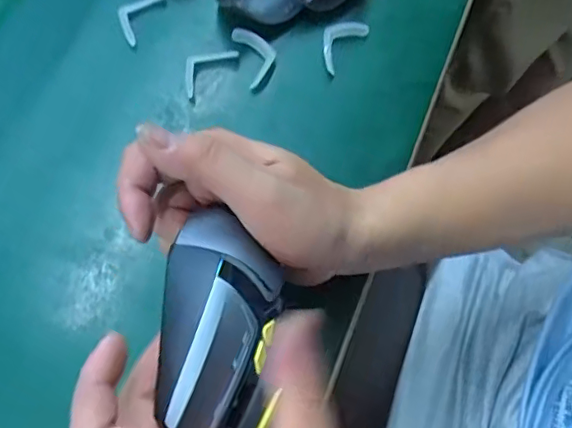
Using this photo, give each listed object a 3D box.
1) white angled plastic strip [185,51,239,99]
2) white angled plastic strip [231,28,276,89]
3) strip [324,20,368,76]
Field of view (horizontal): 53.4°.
[{"bbox_3d":[-0.057,-0.102,0.393,0.021,0.006,0.047,41,73,12],"label":"white angled plastic strip"},{"bbox_3d":[-0.020,-0.112,0.395,0.023,0.010,0.045,-19,71,-9],"label":"white angled plastic strip"},{"bbox_3d":[0.038,-0.122,0.403,0.023,0.009,0.045,34,72,10],"label":"strip"}]

